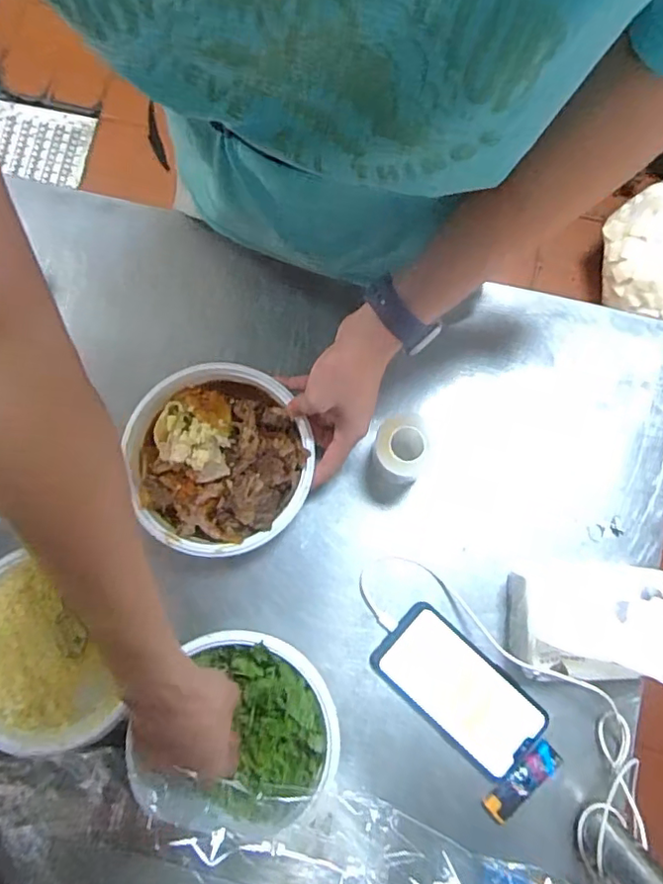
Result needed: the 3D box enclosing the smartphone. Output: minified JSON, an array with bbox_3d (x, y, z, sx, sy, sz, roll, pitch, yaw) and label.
[{"bbox_3d":[0.116,0.228,0.535,0.155,0.010,0.079,43,81,7],"label":"smartphone"}]

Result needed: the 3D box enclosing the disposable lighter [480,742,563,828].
[{"bbox_3d":[0.172,0.306,0.521,0.080,0.010,0.029,-43,83,-9],"label":"disposable lighter"}]

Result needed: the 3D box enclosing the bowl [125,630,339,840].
[{"bbox_3d":[-0.083,0.253,0.500,0.169,0.062,0.173,0,79,-1],"label":"bowl"}]

